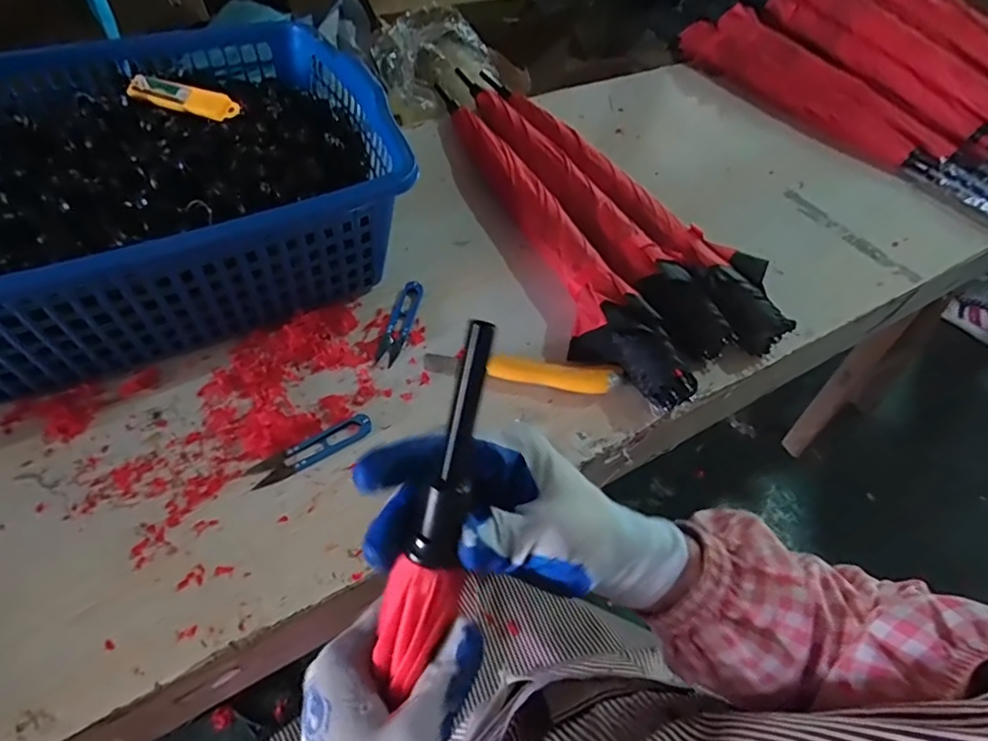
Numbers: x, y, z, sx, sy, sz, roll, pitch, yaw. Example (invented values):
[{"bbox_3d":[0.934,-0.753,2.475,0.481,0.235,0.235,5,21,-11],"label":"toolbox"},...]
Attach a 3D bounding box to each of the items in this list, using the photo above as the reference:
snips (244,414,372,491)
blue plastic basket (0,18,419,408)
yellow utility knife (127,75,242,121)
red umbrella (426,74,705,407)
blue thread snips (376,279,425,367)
[{"bbox_3d":[-0.168,0.072,0.514,0.113,0.011,0.026,-28,60,-21],"label":"snips"},{"bbox_3d":[-0.359,-0.186,0.587,0.468,0.181,0.352,-24,58,-19],"label":"blue plastic basket"},{"bbox_3d":[-0.311,-0.273,0.556,0.127,0.014,0.031,21,55,12],"label":"yellow utility knife"},{"bbox_3d":[0.057,-0.192,0.705,0.079,0.058,0.599,-16,56,-14],"label":"red umbrella"},{"bbox_3d":[-0.104,-0.053,0.615,0.027,0.013,0.113,11,54,5],"label":"blue thread snips"}]

